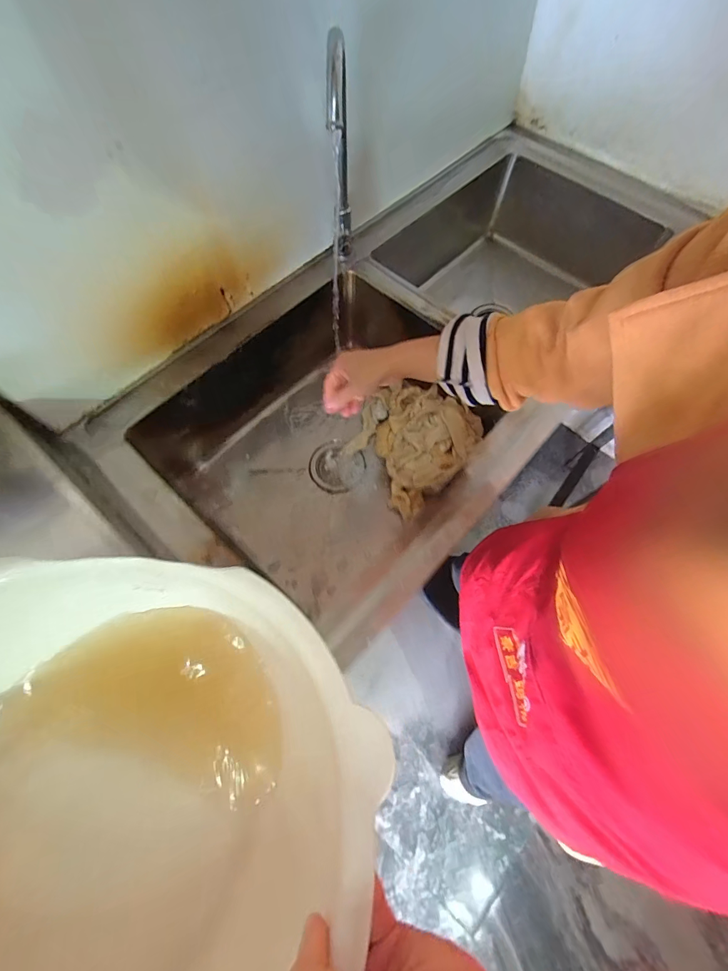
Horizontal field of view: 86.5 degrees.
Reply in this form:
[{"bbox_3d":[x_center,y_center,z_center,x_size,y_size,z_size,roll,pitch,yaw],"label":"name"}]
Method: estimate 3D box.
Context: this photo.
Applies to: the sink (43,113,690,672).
[{"bbox_3d":[0.123,-0.239,0.767,0.543,0.264,1.086,43,73,14],"label":"sink"}]

